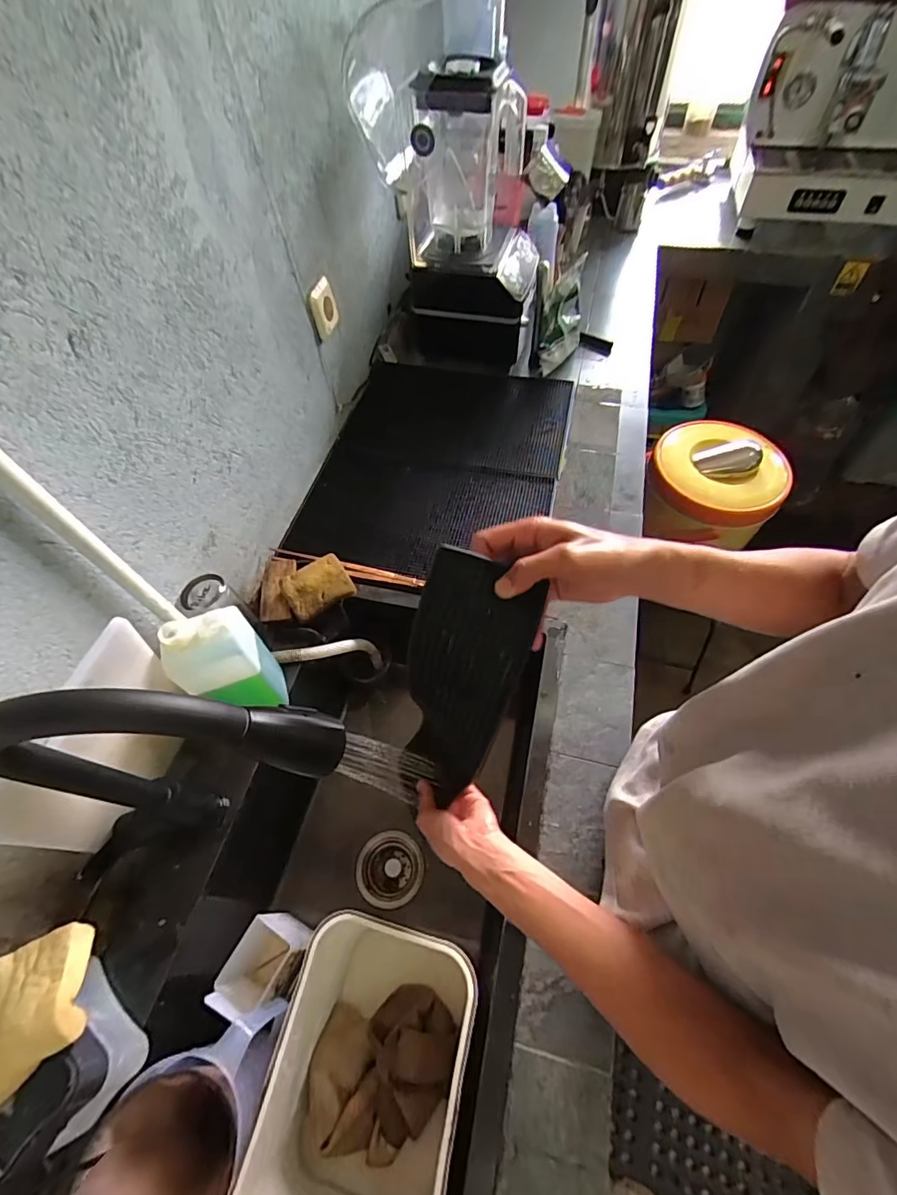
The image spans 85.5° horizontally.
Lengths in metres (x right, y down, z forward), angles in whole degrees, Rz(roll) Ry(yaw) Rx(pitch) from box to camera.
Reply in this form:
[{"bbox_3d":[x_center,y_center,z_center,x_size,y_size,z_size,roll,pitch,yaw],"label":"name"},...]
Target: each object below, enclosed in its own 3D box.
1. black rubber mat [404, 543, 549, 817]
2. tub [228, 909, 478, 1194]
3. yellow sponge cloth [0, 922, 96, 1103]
[{"bbox_3d":[0.013,0.104,0.476,0.096,0.319,0.037,15,37,11],"label":"black rubber mat"},{"bbox_3d":[-0.091,0.559,0.583,0.202,0.247,0.278,10,59,10],"label":"tub"},{"bbox_3d":[-0.372,0.363,0.423,0.102,0.024,0.105,-20,59,-11],"label":"yellow sponge cloth"}]

